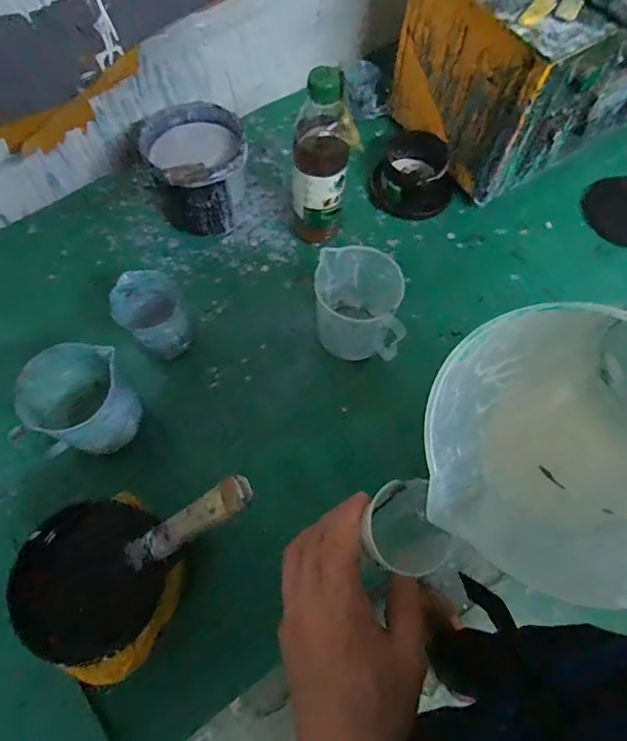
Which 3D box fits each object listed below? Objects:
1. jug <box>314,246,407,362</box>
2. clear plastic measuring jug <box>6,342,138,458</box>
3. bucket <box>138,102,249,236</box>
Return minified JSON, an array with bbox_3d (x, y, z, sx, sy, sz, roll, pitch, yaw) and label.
[{"bbox_3d":[0.048,-0.070,0.576,0.089,0.114,0.096,4,67,1],"label":"jug"},{"bbox_3d":[-0.256,0.039,0.534,0.107,0.095,0.098,0,67,0],"label":"clear plastic measuring jug"},{"bbox_3d":[-0.149,-0.255,0.644,0.127,0.119,0.119,0,67,0],"label":"bucket"}]

